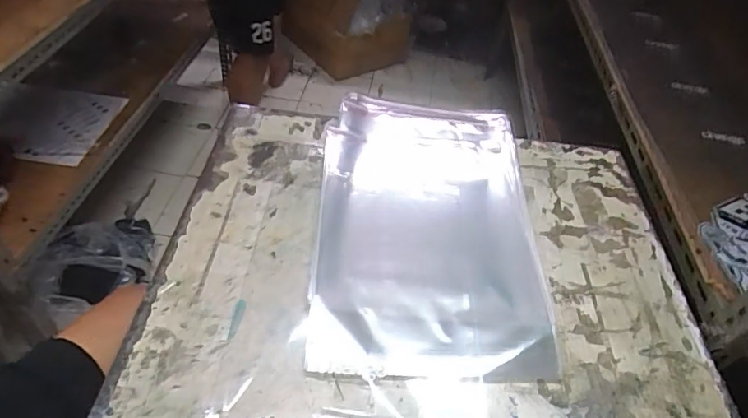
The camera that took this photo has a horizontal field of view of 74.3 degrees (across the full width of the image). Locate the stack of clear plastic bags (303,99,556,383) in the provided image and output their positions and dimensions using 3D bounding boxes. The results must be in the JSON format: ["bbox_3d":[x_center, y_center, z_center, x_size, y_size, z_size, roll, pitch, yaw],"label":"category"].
[{"bbox_3d":[0.080,0.003,0.742,0.316,0.035,0.515,3,47,-2],"label":"stack of clear plastic bags"}]

